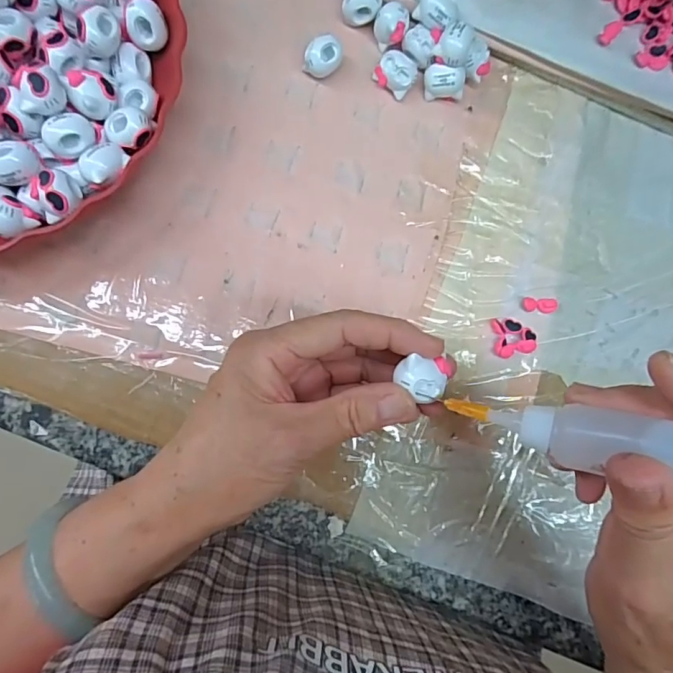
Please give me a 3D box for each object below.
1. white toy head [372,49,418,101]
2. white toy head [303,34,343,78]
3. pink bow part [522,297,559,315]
[{"bbox_3d":[0.039,-0.171,0.314,0.026,0.021,0.017,34,81,-2],"label":"white toy head"},{"bbox_3d":[-0.009,-0.177,0.309,0.021,0.021,0.022,13,83,-5],"label":"white toy head"},{"bbox_3d":[0.134,-0.021,0.315,0.026,0.004,0.010,3,83,-6],"label":"pink bow part"}]

